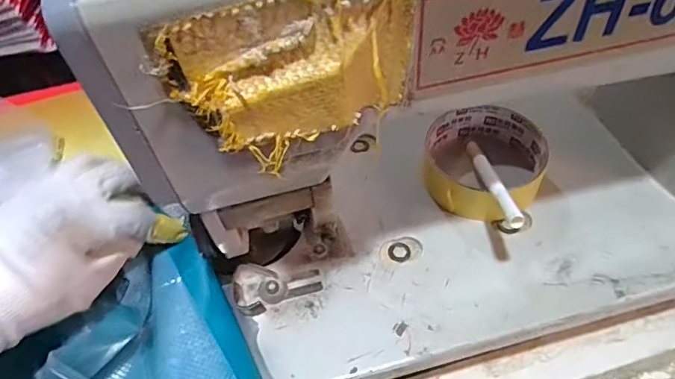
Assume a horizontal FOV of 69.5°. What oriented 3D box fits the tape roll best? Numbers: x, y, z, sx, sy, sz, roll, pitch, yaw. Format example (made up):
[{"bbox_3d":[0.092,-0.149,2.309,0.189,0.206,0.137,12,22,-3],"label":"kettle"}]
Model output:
[{"bbox_3d":[0.101,-0.020,0.335,0.081,0.026,0.081,-2,53,3],"label":"tape roll"}]

